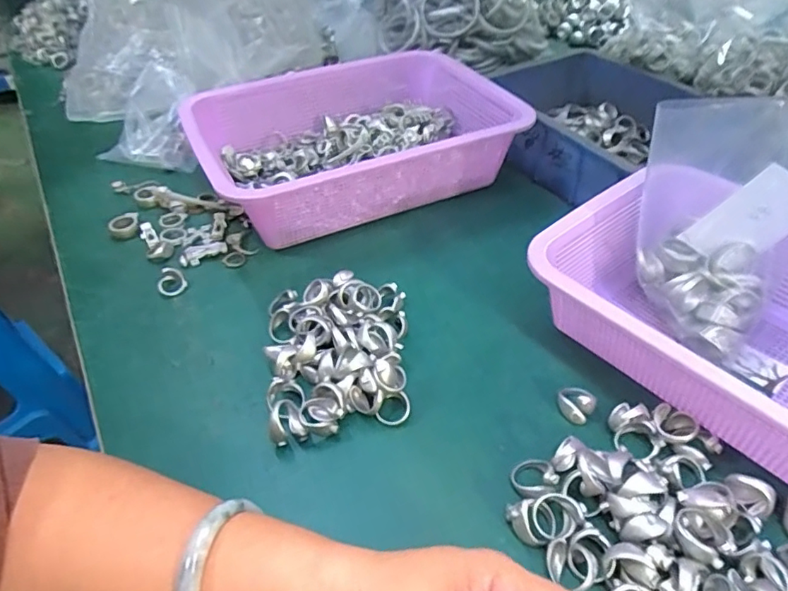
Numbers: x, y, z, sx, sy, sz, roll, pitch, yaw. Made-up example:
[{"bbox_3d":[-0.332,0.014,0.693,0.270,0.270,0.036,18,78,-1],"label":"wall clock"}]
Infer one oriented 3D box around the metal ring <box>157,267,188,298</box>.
[{"bbox_3d":[-0.189,-0.012,0.452,0.022,0.014,0.022,-2,43,2],"label":"metal ring"}]

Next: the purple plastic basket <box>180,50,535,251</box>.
[{"bbox_3d":[-0.037,-0.156,0.550,0.308,0.085,0.221,-23,47,-20],"label":"purple plastic basket"}]

